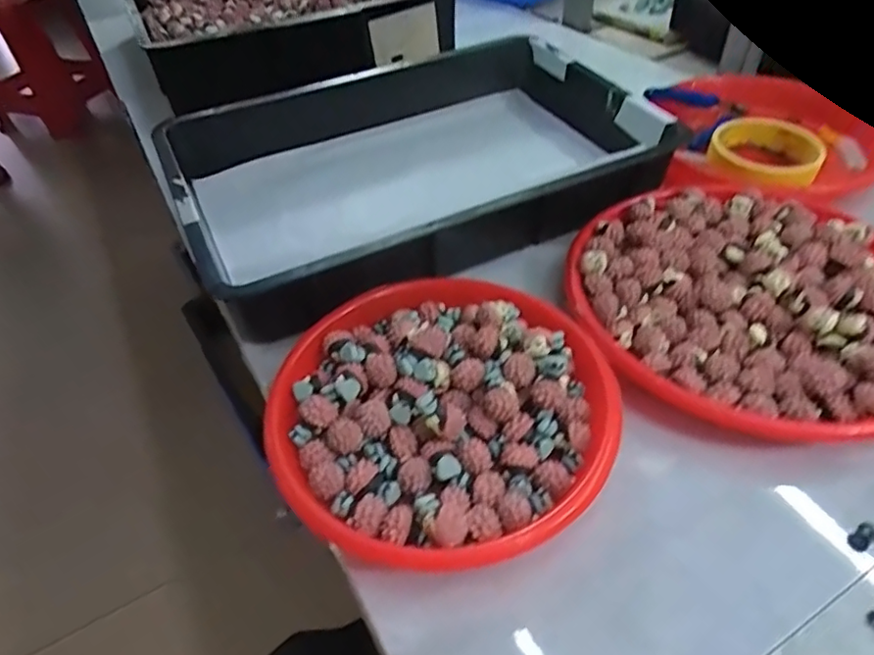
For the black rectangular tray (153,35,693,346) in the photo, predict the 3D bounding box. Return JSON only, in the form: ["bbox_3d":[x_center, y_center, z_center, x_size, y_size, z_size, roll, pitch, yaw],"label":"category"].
[{"bbox_3d":[-0.021,-0.146,0.515,0.388,0.074,0.247,-24,48,-18],"label":"black rectangular tray"}]

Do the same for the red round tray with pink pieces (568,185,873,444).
[{"bbox_3d":[0.209,-0.018,0.392,0.228,0.041,0.215,-3,45,3],"label":"red round tray with pink pieces"}]

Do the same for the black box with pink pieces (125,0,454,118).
[{"bbox_3d":[-0.214,-0.448,0.800,0.368,0.083,0.584,-21,47,-16],"label":"black box with pink pieces"}]

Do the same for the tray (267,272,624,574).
[{"bbox_3d":[0.003,0.044,0.342,0.188,0.043,0.191,-3,45,3],"label":"tray"}]

